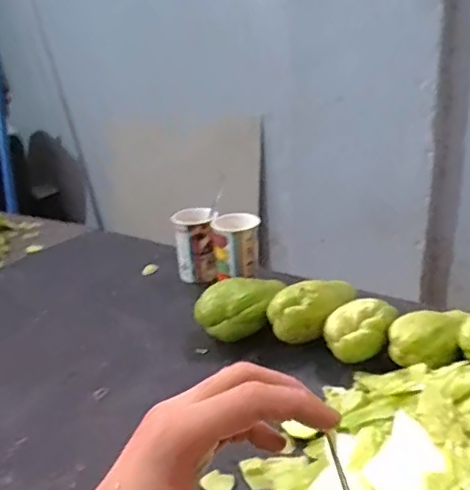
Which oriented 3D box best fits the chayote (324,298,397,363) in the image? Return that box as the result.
[{"bbox_3d":[0.161,0.105,0.690,0.096,0.060,0.072,-14,61,-7],"label":"chayote"}]

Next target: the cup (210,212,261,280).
[{"bbox_3d":[0.001,0.005,0.899,0.076,0.097,0.071,-3,20,1],"label":"cup"}]

